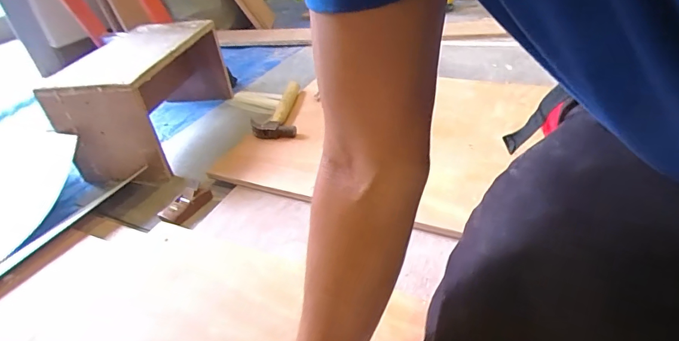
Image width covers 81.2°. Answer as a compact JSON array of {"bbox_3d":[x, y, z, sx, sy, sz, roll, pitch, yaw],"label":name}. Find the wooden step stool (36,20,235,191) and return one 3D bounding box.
[{"bbox_3d":[-0.516,-0.194,1.026,0.271,0.244,0.485,-1,36,8],"label":"wooden step stool"}]

